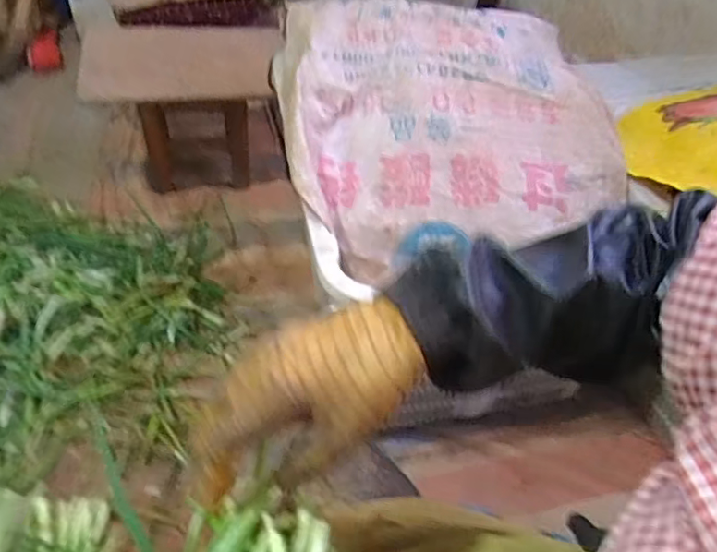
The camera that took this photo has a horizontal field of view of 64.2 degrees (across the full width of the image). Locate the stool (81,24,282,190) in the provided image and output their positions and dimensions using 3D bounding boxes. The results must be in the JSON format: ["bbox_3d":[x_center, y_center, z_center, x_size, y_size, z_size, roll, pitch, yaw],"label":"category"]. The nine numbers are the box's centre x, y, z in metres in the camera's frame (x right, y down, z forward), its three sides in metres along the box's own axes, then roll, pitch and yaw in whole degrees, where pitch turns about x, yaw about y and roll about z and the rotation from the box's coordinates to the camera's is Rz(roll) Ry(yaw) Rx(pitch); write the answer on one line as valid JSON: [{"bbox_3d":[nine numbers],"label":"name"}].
[{"bbox_3d":[-0.380,-0.385,1.325,0.410,0.290,0.361,-9,46,-13],"label":"stool"}]

